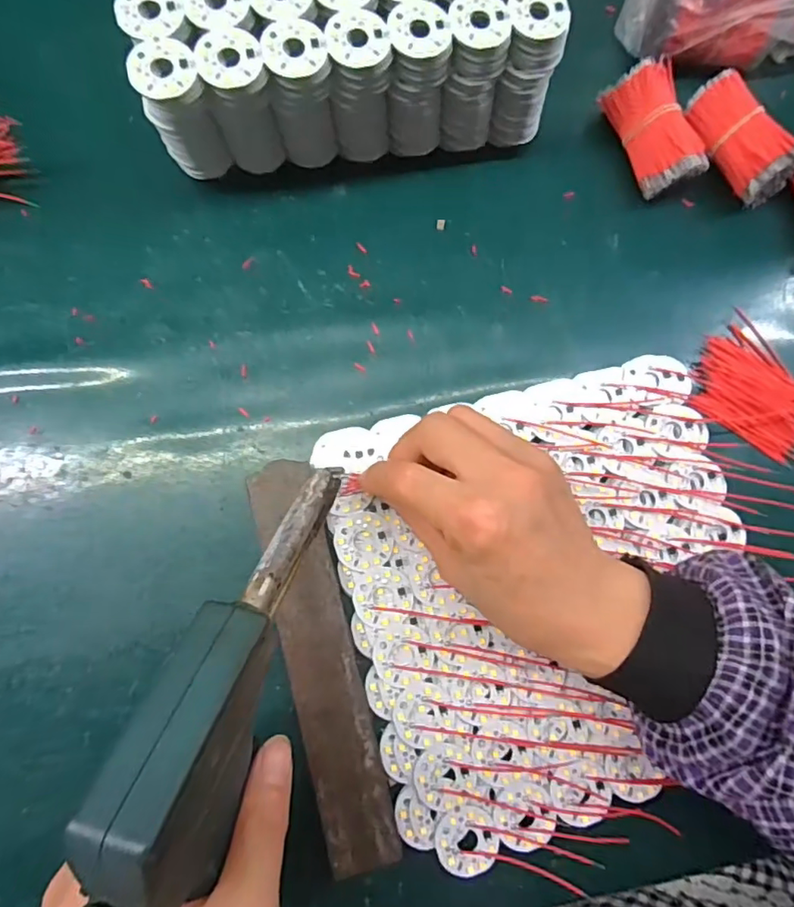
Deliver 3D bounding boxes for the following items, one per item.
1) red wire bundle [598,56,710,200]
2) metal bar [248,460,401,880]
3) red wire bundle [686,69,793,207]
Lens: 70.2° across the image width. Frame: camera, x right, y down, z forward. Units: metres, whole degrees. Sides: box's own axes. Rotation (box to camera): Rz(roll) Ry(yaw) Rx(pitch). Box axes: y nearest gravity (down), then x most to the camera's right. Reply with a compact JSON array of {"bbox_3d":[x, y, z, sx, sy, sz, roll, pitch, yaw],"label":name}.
[{"bbox_3d":[0.155,-0.196,0.342,0.031,0.039,0.072,-28,84,-7],"label":"red wire bundle"},{"bbox_3d":[-0.039,0.102,0.286,0.034,0.009,0.198,-14,83,-5],"label":"metal bar"},{"bbox_3d":[0.207,-0.190,0.345,0.033,0.037,0.074,-33,85,-7],"label":"red wire bundle"}]

